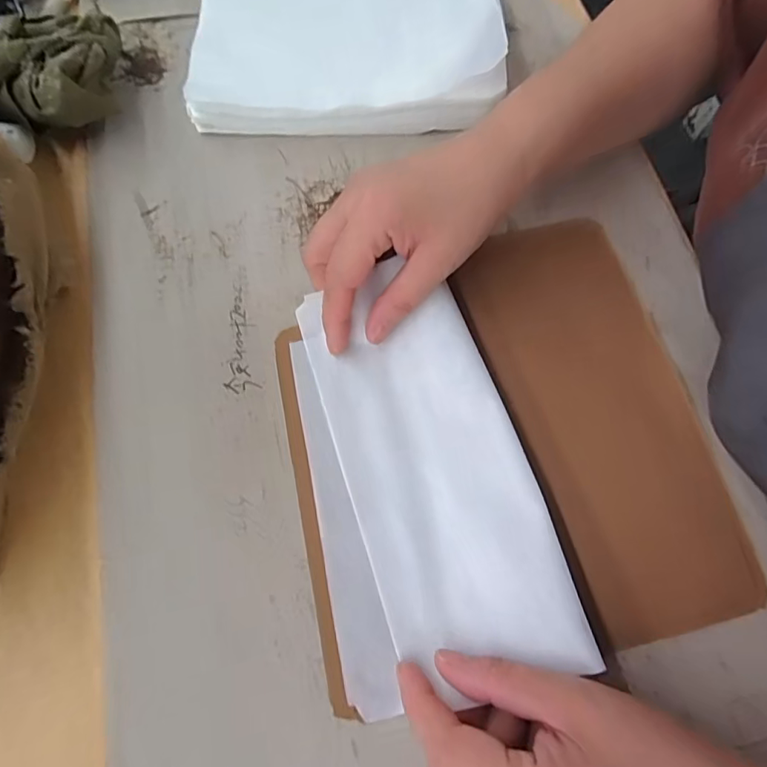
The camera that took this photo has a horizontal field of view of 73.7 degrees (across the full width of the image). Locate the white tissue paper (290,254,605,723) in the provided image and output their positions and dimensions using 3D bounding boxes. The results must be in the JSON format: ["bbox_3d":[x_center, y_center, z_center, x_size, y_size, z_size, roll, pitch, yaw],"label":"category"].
[{"bbox_3d":[0.018,0.041,0.265,0.110,0.030,0.208,-11,71,-5],"label":"white tissue paper"}]

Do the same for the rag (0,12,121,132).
[{"bbox_3d":[-0.224,-0.201,0.331,0.098,0.054,0.087,-4,71,-3],"label":"rag"}]

